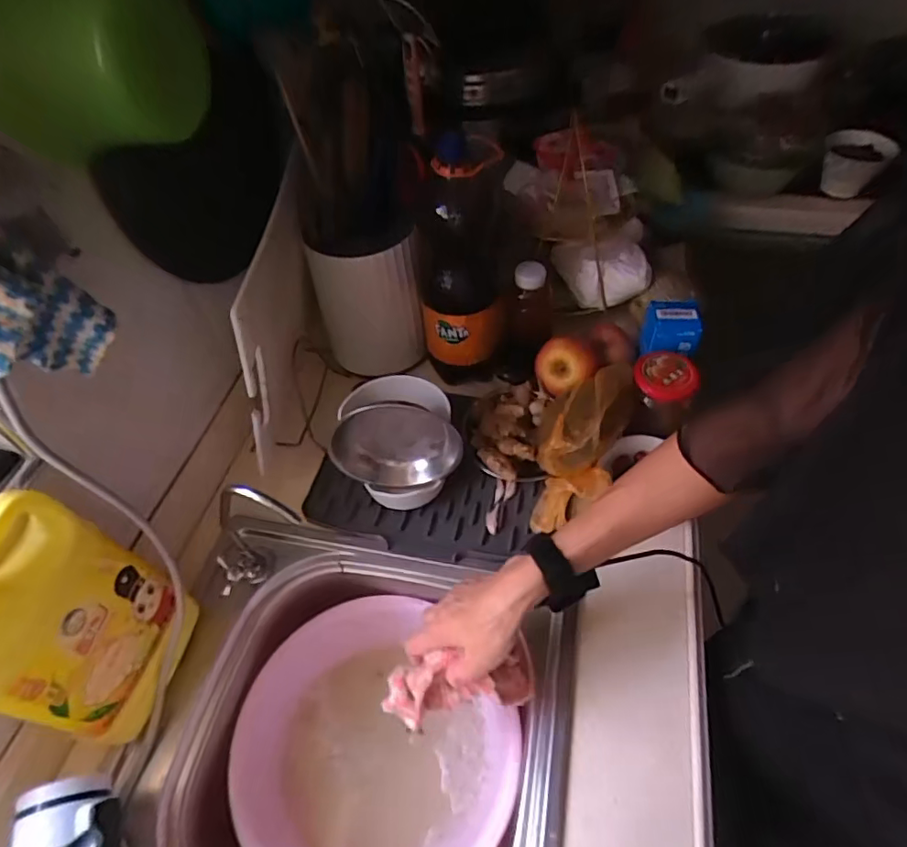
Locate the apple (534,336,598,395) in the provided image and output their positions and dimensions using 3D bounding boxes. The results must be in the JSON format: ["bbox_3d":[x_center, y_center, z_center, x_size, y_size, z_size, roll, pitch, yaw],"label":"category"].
[{"bbox_3d":[0.141,-0.072,0.698,0.071,0.066,0.058,8,53,10],"label":"apple"}]

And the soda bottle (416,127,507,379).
[{"bbox_3d":[0.013,-0.174,0.690,0.105,0.315,0.089,-4,52,1],"label":"soda bottle"}]

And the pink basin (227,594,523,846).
[{"bbox_3d":[-0.096,0.375,0.614,0.268,0.140,0.277,-2,52,2],"label":"pink basin"}]

